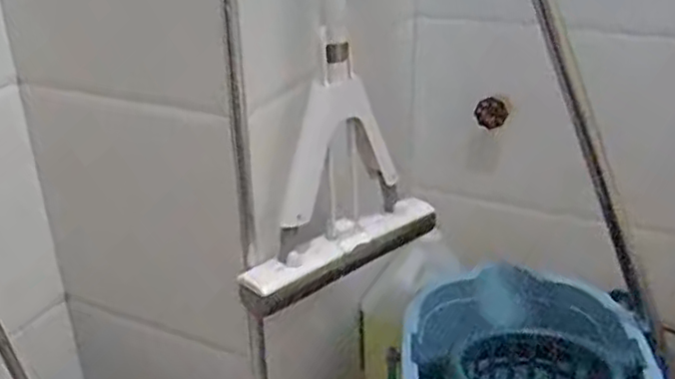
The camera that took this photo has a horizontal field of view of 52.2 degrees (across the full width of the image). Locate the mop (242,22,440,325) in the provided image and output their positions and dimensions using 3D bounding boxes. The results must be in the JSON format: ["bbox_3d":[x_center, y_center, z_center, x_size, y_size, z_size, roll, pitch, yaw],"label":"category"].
[{"bbox_3d":[0.005,-0.023,0.742,0.239,0.267,0.051,-23,33,-38],"label":"mop"}]

